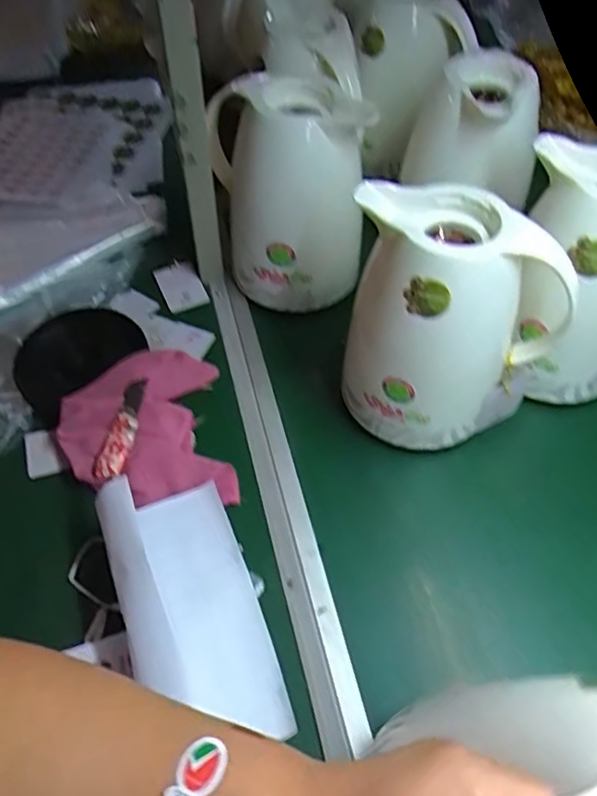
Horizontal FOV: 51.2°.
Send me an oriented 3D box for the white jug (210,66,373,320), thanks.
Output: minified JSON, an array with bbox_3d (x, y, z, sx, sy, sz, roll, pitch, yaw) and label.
[{"bbox_3d":[-0.014,-0.227,0.713,0.143,0.237,0.144,-11,54,-10],"label":"white jug"}]

